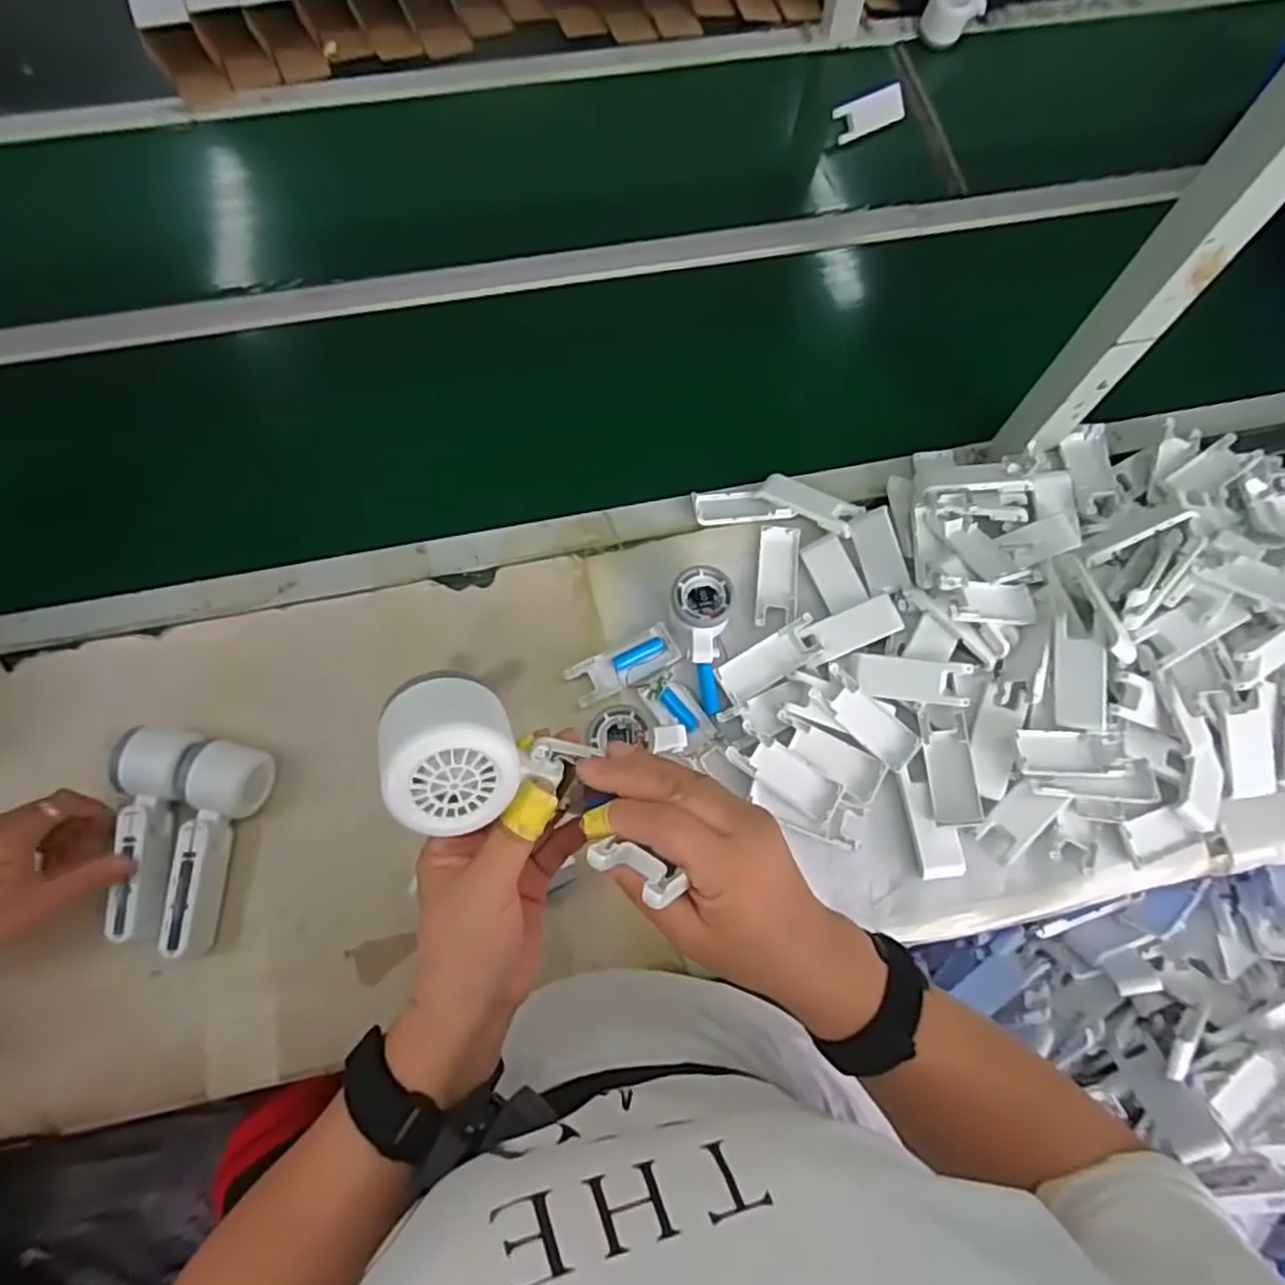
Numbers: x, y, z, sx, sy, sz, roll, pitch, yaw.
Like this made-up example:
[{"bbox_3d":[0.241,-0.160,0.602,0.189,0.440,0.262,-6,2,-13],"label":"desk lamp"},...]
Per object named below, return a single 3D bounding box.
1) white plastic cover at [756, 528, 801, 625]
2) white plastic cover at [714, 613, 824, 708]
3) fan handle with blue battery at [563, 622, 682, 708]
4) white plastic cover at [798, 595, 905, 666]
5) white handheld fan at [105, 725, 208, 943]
[{"bbox_3d":[0.137,-0.067,0.722,0.040,0.007,0.104,6,69,1],"label":"white plastic cover"},{"bbox_3d":[0.121,0.017,0.680,0.103,0.019,0.040,-29,73,-12],"label":"white plastic cover"},{"bbox_3d":[-0.017,0.023,0.686,0.105,0.016,0.042,-25,72,-11],"label":"fan handle with blue battery"},{"bbox_3d":[0.199,-0.013,0.686,0.097,0.013,0.040,-20,71,-9],"label":"white plastic cover"},{"bbox_3d":[-0.419,0.158,0.607,0.053,0.052,0.170,2,71,-2],"label":"white handheld fan"}]

